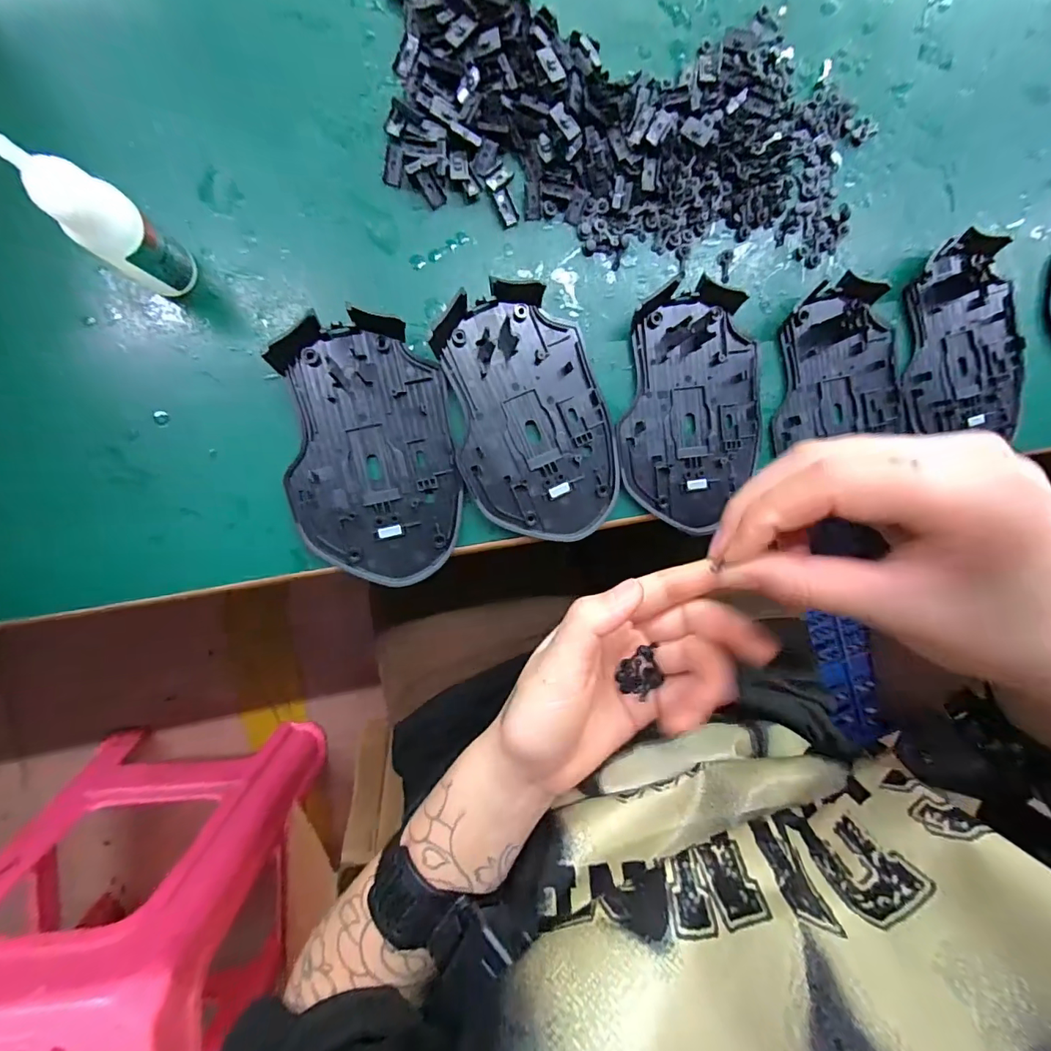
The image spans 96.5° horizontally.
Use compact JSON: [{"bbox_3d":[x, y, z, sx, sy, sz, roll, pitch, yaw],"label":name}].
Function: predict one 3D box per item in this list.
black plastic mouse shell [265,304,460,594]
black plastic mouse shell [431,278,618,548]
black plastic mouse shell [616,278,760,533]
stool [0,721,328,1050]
[{"bbox_3d":[-0.068,-0.031,0.208,0.071,0.010,0.113,-10,96,-8],"label":"black plastic mouse shell"},{"bbox_3d":[0.004,-0.049,0.217,0.072,0.009,0.113,-13,96,-8],"label":"black plastic mouse shell"},{"bbox_3d":[0.083,-0.056,0.229,0.070,0.010,0.114,4,94,-9],"label":"black plastic mouse shell"},{"bbox_3d":[-0.552,0.562,0.680,0.364,0.480,0.315,1,94,-9],"label":"stool"}]

